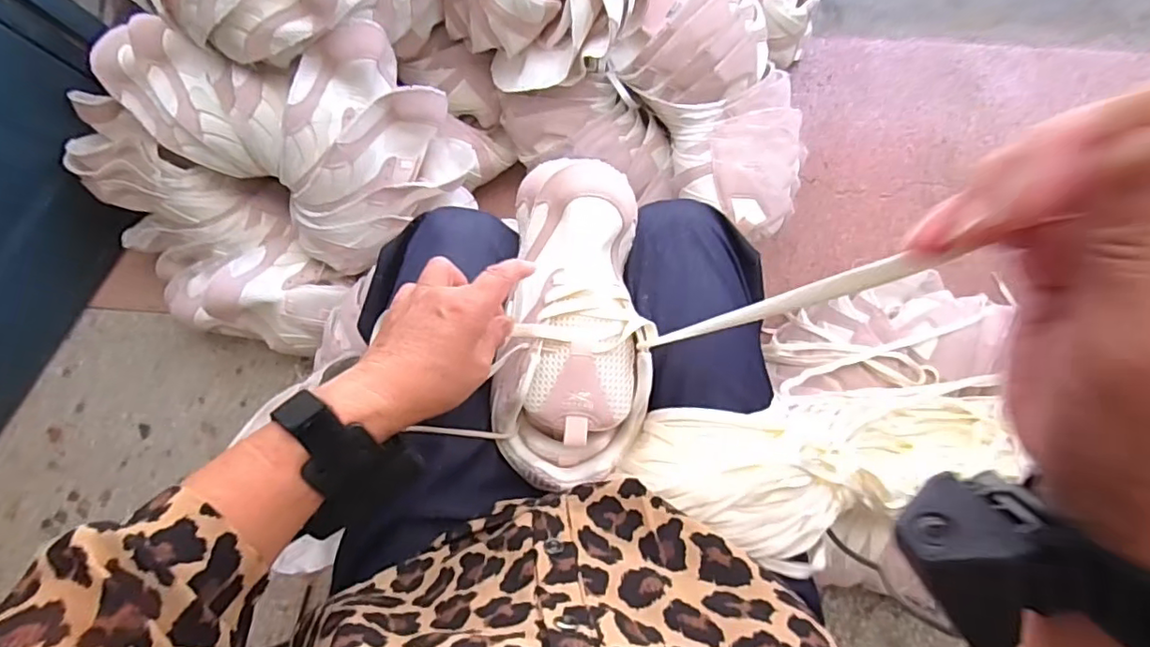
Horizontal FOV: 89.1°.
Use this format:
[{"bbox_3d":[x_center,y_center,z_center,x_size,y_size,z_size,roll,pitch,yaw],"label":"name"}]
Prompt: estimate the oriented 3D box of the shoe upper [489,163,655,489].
[{"bbox_3d":[0.000,-0.004,0.436,0.108,0.062,0.237,2,82,1],"label":"shoe upper"}]

